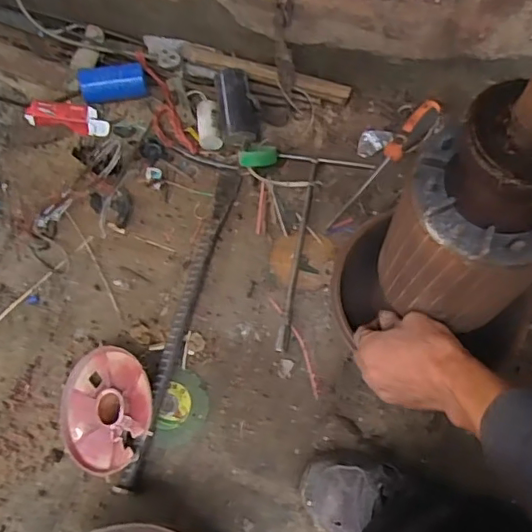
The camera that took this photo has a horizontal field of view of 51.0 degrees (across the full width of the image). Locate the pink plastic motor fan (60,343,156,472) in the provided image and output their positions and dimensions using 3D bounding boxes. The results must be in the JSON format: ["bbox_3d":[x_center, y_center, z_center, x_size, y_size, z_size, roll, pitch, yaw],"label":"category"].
[{"bbox_3d":[-0.189,0.168,0.662,0.138,0.023,0.138,-8,73,27],"label":"pink plastic motor fan"}]

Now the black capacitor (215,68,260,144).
[{"bbox_3d":[-0.042,-0.232,0.825,0.057,0.042,0.113,-8,88,-15],"label":"black capacitor"}]

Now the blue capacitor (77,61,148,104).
[{"bbox_3d":[-0.235,-0.283,0.866,0.102,0.040,0.046,-10,67,-1],"label":"blue capacitor"}]

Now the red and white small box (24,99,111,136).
[{"bbox_3d":[-0.304,-0.230,0.859,0.126,0.026,0.037,11,68,8],"label":"red and white small box"}]

